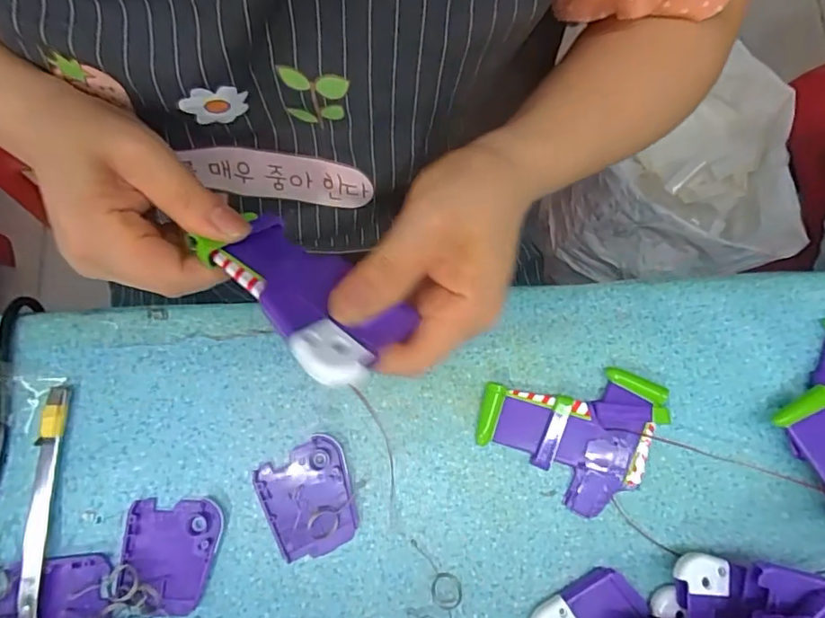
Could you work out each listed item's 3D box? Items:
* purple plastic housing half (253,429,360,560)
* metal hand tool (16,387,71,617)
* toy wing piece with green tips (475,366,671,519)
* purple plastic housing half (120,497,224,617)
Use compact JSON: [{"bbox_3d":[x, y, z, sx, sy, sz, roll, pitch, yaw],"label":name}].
[{"bbox_3d":[-0.060,0.111,0.308,0.051,0.007,0.060,-25,80,-8],"label":"purple plastic housing half"},{"bbox_3d":[-0.208,0.108,0.295,0.014,0.010,0.126,-1,77,-3],"label":"metal hand tool"},{"bbox_3d":[0.095,0.068,0.320,0.100,0.012,0.086,29,78,4],"label":"toy wing piece with green tips"},{"bbox_3d":[-0.139,0.137,0.298,0.050,0.008,0.059,13,77,0],"label":"purple plastic housing half"}]

